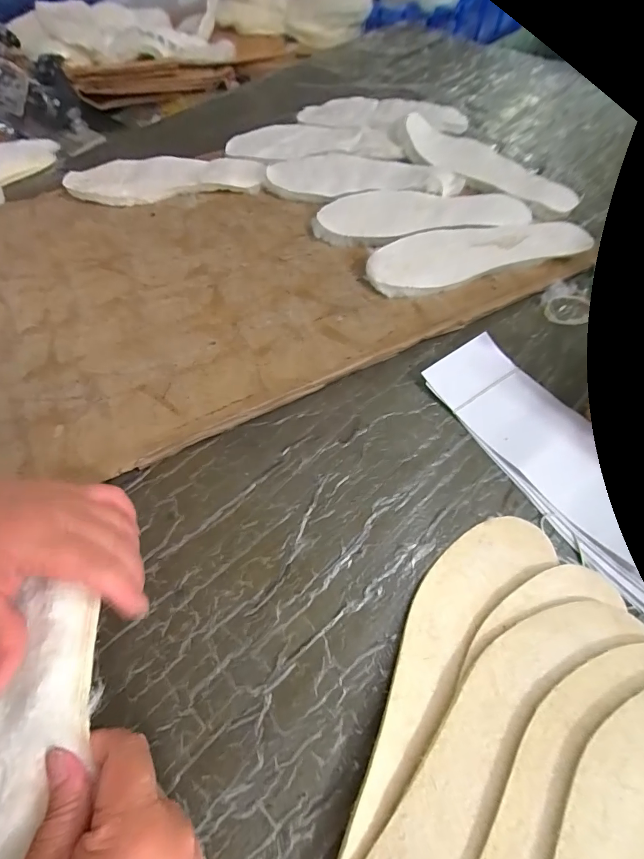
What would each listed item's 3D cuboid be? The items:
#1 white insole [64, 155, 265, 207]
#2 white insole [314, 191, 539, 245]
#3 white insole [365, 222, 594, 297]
[{"bbox_3d":[-0.223,-0.361,0.575,0.272,0.023,0.102,-1,61,-1],"label":"white insole"},{"bbox_3d":[0.127,-0.287,0.519,0.270,0.010,0.096,-3,61,-2],"label":"white insole"},{"bbox_3d":[0.183,-0.219,0.489,0.266,0.027,0.089,-13,62,-8],"label":"white insole"}]

